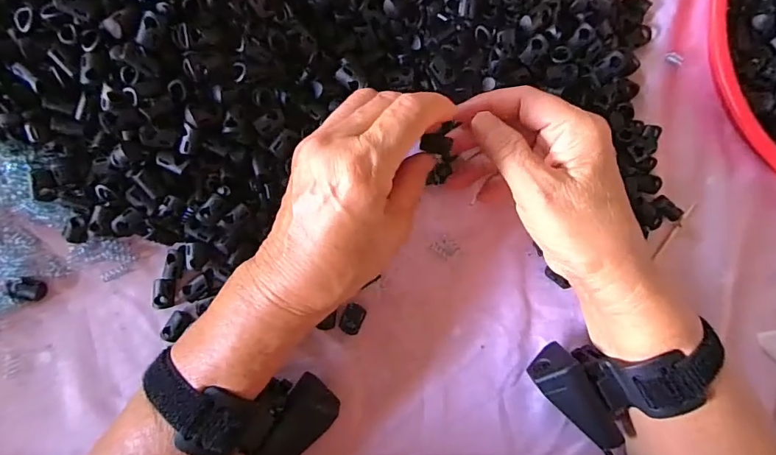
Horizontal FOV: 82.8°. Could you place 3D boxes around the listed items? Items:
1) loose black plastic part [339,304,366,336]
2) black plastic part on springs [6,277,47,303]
[{"bbox_3d":[-0.024,0.063,0.302,0.014,0.004,0.020,22,87,-2],"label":"loose black plastic part"},{"bbox_3d":[-0.233,0.040,0.285,0.018,0.009,0.015,-1,88,-3],"label":"black plastic part on springs"}]

